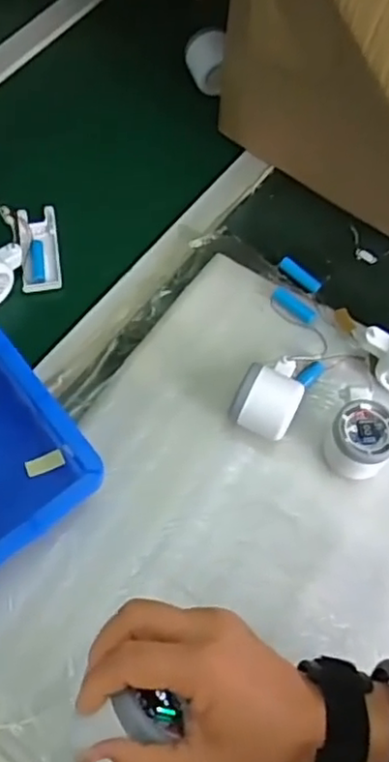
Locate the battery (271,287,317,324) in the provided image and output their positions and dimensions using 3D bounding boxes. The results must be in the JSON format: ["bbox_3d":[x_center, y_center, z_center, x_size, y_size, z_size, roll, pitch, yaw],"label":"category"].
[{"bbox_3d":[0.102,-0.078,0.667,0.051,0.012,0.017,42,71,15],"label":"battery"}]

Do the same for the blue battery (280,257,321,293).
[{"bbox_3d":[0.112,-0.112,0.693,0.051,0.014,0.017,41,71,15],"label":"blue battery"}]

